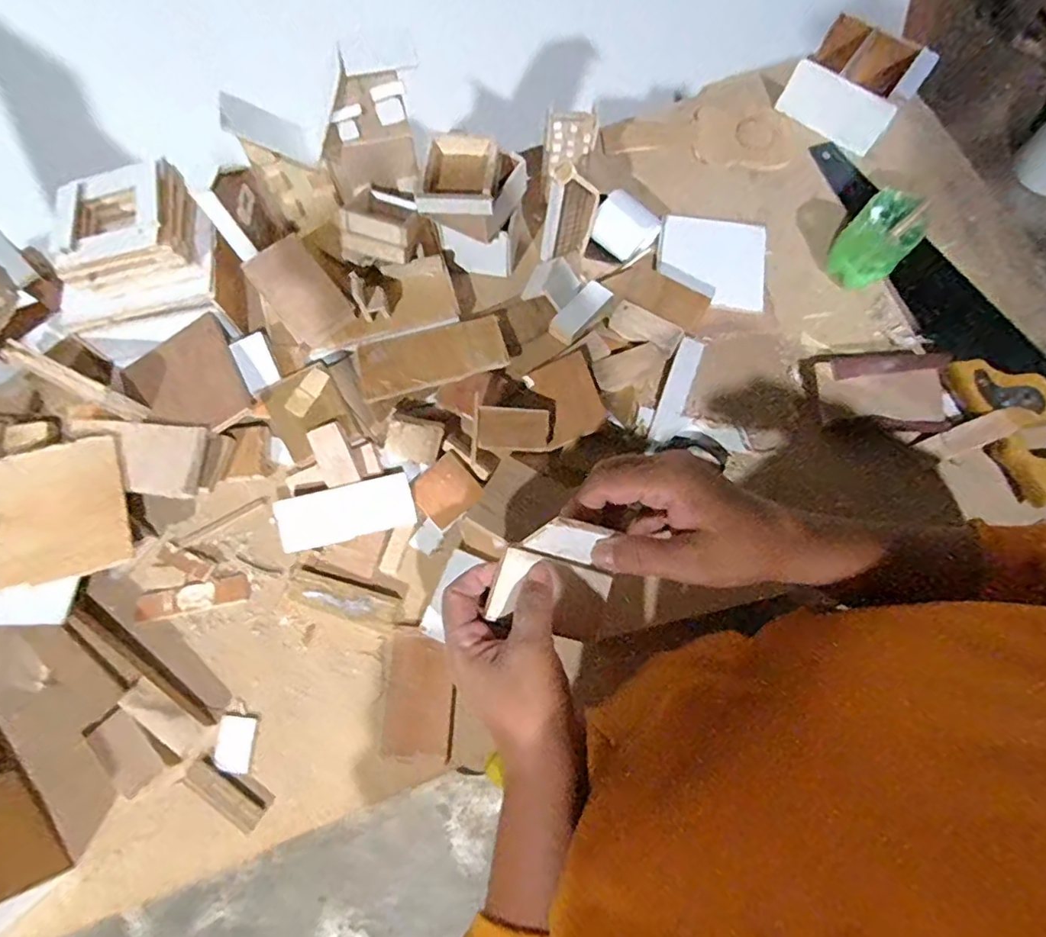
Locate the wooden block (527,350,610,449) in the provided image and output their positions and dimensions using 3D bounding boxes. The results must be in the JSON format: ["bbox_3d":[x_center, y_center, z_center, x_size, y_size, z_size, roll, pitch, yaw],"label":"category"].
[{"bbox_3d":[0.039,-0.061,0.489,0.054,0.011,0.071,-24,87,12],"label":"wooden block"}]

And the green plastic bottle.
[{"bbox_3d":[0.326,-0.208,0.522,0.058,0.072,0.054,41,79,11],"label":"green plastic bottle"}]

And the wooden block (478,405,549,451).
[{"bbox_3d":[-0.008,-0.034,0.478,0.060,0.004,0.037,-1,94,-10],"label":"wooden block"}]

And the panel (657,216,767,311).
[{"bbox_3d":[0.187,-0.205,0.554,0.104,0.012,0.095,13,75,5],"label":"panel"}]

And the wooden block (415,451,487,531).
[{"bbox_3d":[-0.066,0.019,0.480,0.049,0.012,0.048,-40,77,-9],"label":"wooden block"}]

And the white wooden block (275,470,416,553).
[{"bbox_3d":[-0.151,0.037,0.478,0.111,0.009,0.046,-13,98,-6],"label":"white wooden block"}]

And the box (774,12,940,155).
[{"bbox_3d":[0.350,-0.408,0.589,0.113,0.060,0.107,38,78,10],"label":"box"}]

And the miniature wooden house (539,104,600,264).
[{"bbox_3d":[0.044,-0.261,0.519,0.048,0.099,0.092,3,74,2],"label":"miniature wooden house"}]

